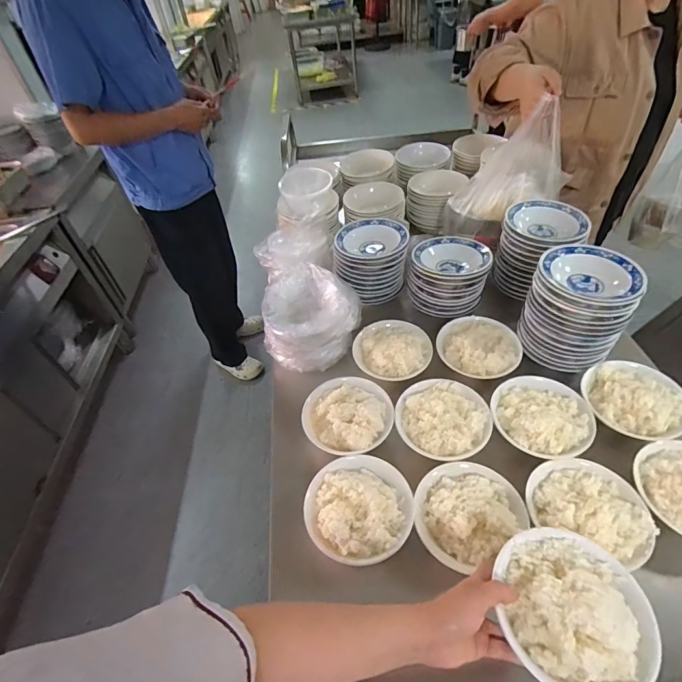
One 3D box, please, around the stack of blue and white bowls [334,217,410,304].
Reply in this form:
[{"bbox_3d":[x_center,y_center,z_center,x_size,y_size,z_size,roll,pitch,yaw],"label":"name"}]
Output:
[{"bbox_3d":[0.075,-0.208,1.017,0.181,0.122,0.177,-3,47,4],"label":"stack of blue and white bowls"}]

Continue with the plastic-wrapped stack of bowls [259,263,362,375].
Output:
[{"bbox_3d":[-0.068,-0.060,0.939,0.222,0.137,0.219,0,47,7],"label":"plastic-wrapped stack of bowls"}]

